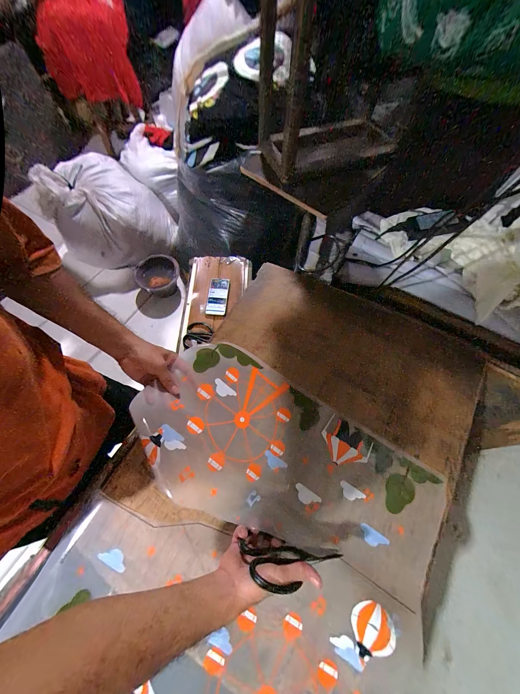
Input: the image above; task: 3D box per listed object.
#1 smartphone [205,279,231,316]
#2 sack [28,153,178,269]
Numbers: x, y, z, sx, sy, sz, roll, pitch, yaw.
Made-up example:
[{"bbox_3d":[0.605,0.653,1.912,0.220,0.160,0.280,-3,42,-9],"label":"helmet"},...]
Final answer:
[{"bbox_3d":[-0.156,-0.192,0.876,0.074,0.006,0.156,5,67,-1],"label":"smartphone"},{"bbox_3d":[-0.850,-0.808,1.398,0.607,0.415,0.501,-11,68,-8],"label":"sack"}]

